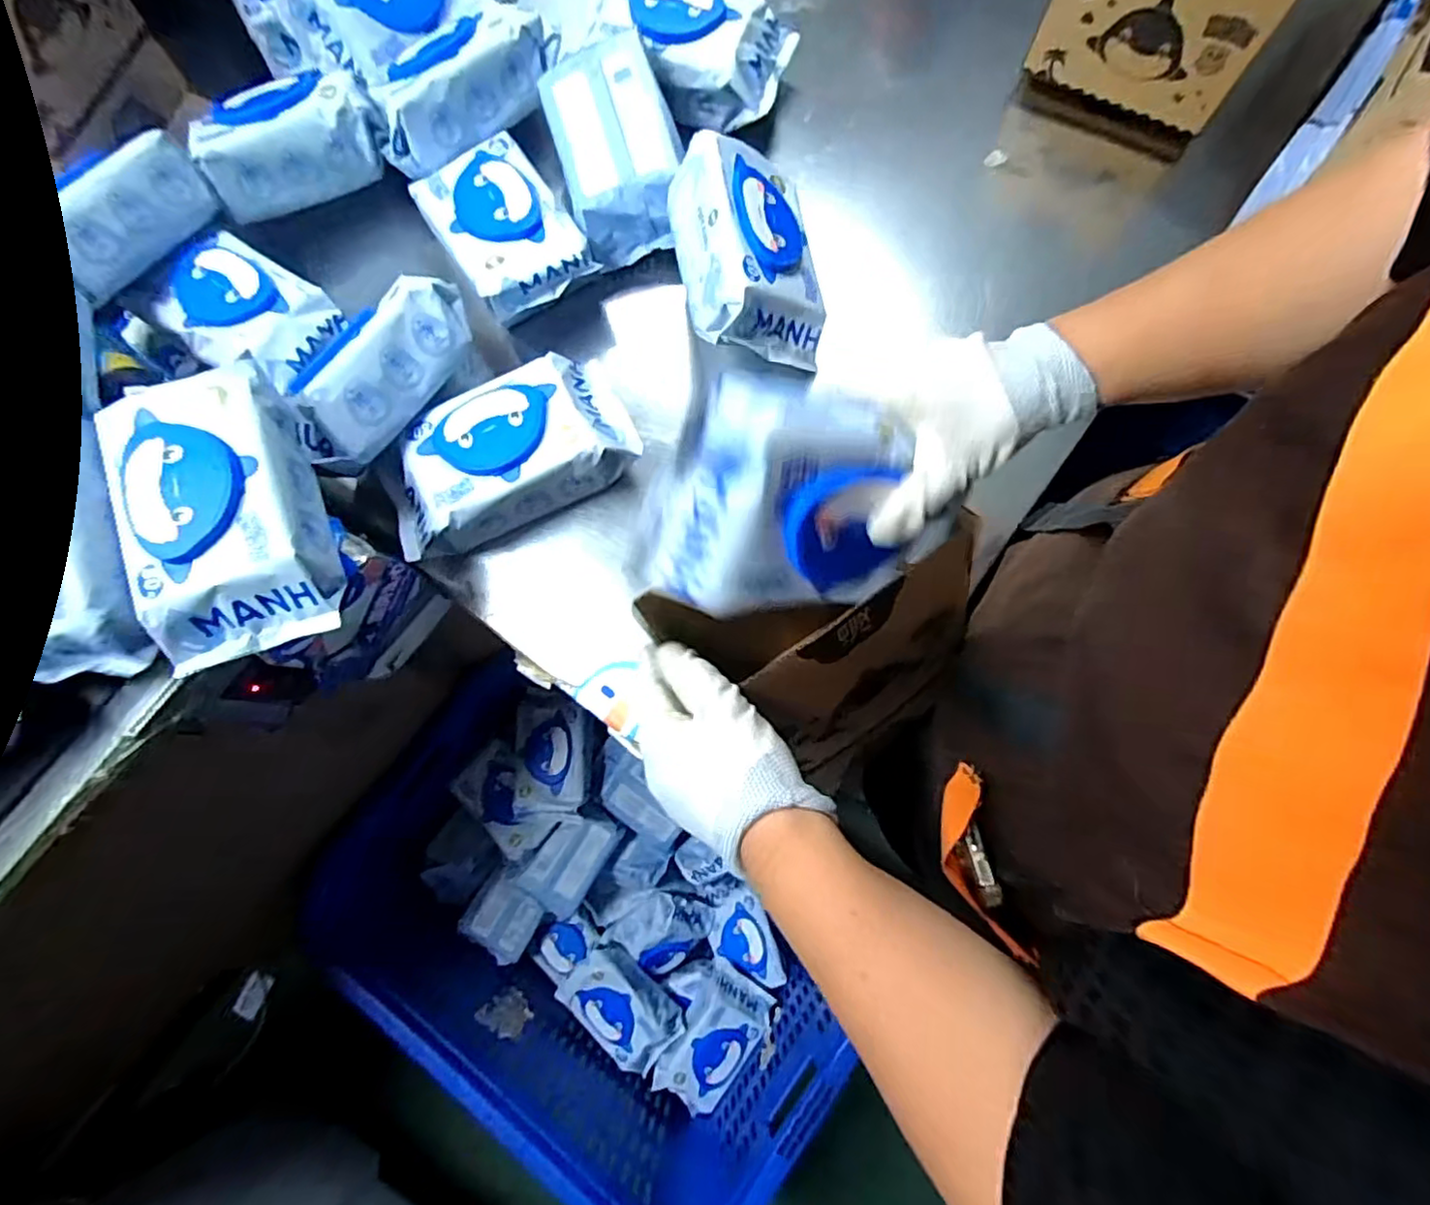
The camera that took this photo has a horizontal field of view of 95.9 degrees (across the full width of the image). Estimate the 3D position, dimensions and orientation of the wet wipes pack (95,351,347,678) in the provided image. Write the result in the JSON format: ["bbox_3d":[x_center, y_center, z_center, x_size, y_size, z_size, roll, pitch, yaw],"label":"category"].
[{"bbox_3d":[-0.345,-0.064,0.453,0.110,0.061,0.202,-18,78,-3],"label":"wet wipes pack"}]

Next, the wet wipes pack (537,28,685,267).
[{"bbox_3d":[-0.094,-0.436,0.621,0.111,0.067,0.188,-18,78,-2],"label":"wet wipes pack"}]

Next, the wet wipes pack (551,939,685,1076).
[{"bbox_3d":[-0.152,0.655,1.035,0.189,0.046,0.121,42,82,10],"label":"wet wipes pack"}]

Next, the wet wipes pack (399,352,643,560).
[{"bbox_3d":[-0.184,-0.129,0.566,0.222,0.064,0.110,-24,78,-4],"label":"wet wipes pack"}]

